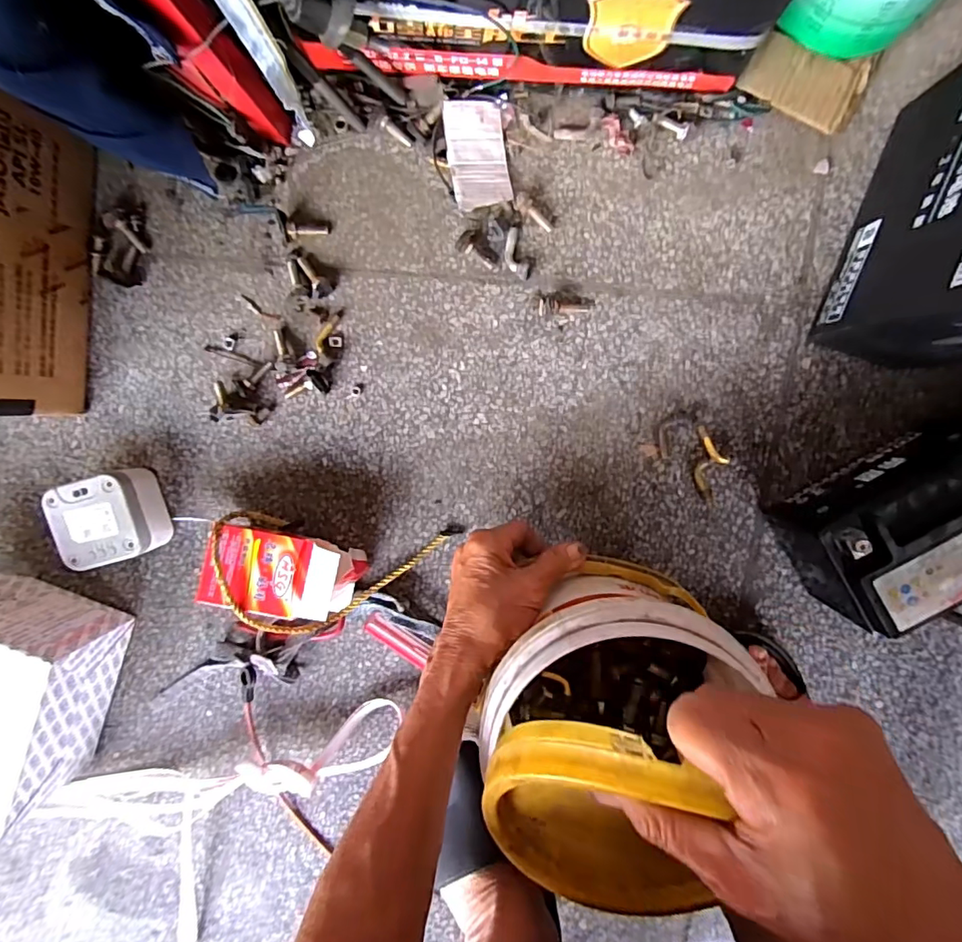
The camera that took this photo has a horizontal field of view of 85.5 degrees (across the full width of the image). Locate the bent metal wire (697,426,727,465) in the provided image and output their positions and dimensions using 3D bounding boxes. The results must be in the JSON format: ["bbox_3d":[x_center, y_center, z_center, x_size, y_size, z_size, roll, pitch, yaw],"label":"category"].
[{"bbox_3d":[0.188,-0.019,0.425,0.011,0.011,0.039,-35,94,6],"label":"bent metal wire"}]

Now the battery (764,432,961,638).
[{"bbox_3d":[0.312,0.041,0.383,0.147,0.099,0.089,-31,94,6],"label":"battery"}]

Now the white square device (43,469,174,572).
[{"bbox_3d":[-0.308,0.039,0.439,0.076,0.050,0.072,-16,96,4],"label":"white square device"}]

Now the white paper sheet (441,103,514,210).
[{"bbox_3d":[-0.002,-0.243,0.401,0.046,0.005,0.080,-8,92,-14],"label":"white paper sheet"}]

